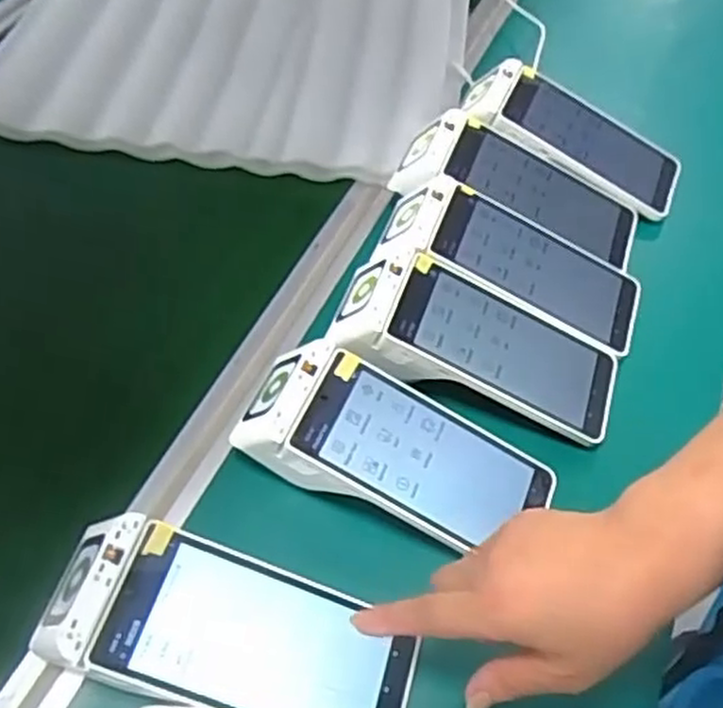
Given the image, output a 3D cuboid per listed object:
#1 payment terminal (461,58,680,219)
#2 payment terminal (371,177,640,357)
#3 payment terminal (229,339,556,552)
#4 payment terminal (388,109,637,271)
[{"bbox_3d":[0.179,-0.195,0.671,0.185,0.039,0.091,29,56,-3],"label":"payment terminal"},{"bbox_3d":[0.116,-0.067,0.585,0.204,0.044,0.090,24,55,-4],"label":"payment terminal"},{"bbox_3d":[0.024,0.063,0.485,0.204,0.041,0.097,21,54,-6],"label":"payment terminal"},{"bbox_3d":[0.130,-0.133,0.622,0.205,0.048,0.090,20,54,-7],"label":"payment terminal"}]

